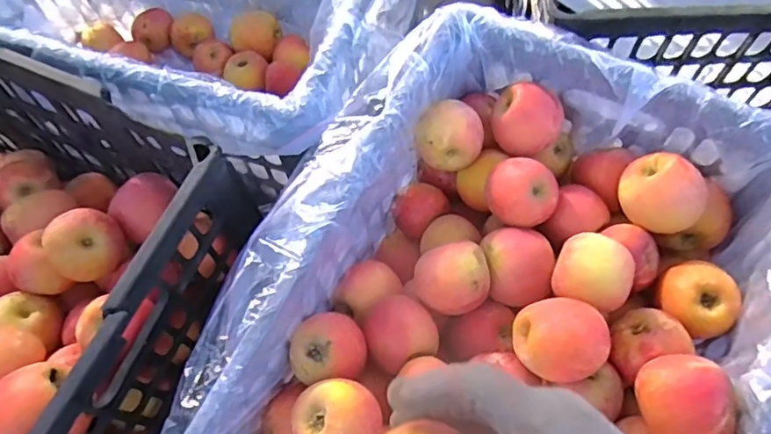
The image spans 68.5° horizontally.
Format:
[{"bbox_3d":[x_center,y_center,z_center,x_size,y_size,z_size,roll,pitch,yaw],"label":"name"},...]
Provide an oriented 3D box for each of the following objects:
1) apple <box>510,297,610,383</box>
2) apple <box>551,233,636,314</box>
[{"bbox_3d":[0.128,0.093,0.423,0.061,0.050,0.059,0,65,0],"label":"apple"},{"bbox_3d":[0.163,0.047,0.448,0.063,0.050,0.048,30,69,13],"label":"apple"}]

